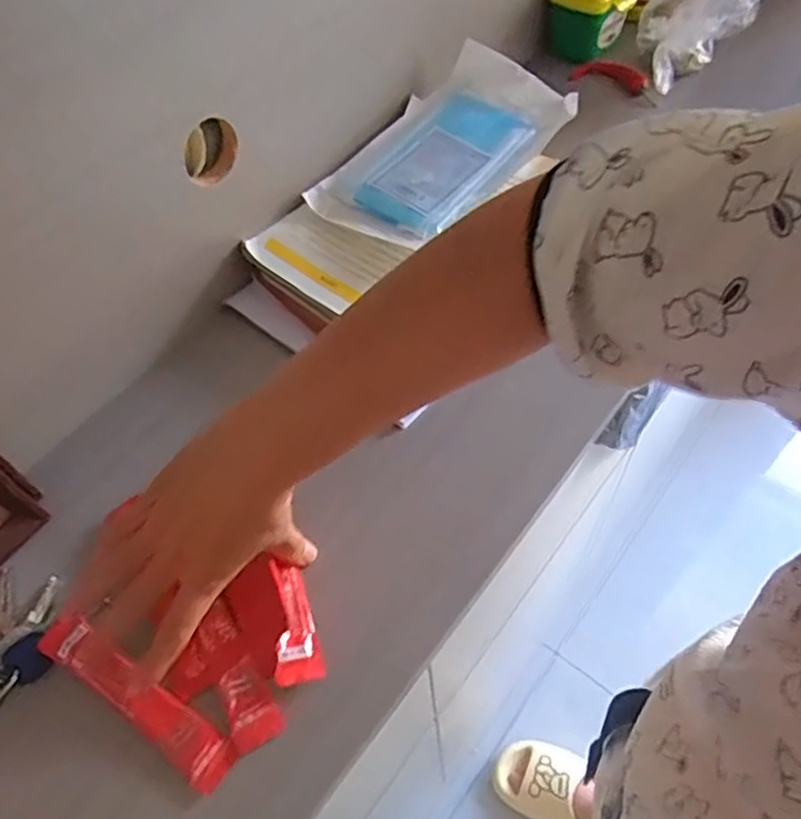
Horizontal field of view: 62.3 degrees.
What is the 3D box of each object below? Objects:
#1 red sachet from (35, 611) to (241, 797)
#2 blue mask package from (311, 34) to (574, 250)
[{"bbox_3d":[-0.162,0.176,0.406,0.147,0.009,0.028,30,63,17],"label":"red sachet"},{"bbox_3d":[0.044,-0.246,0.615,0.136,0.031,0.258,33,64,23],"label":"blue mask package"}]

